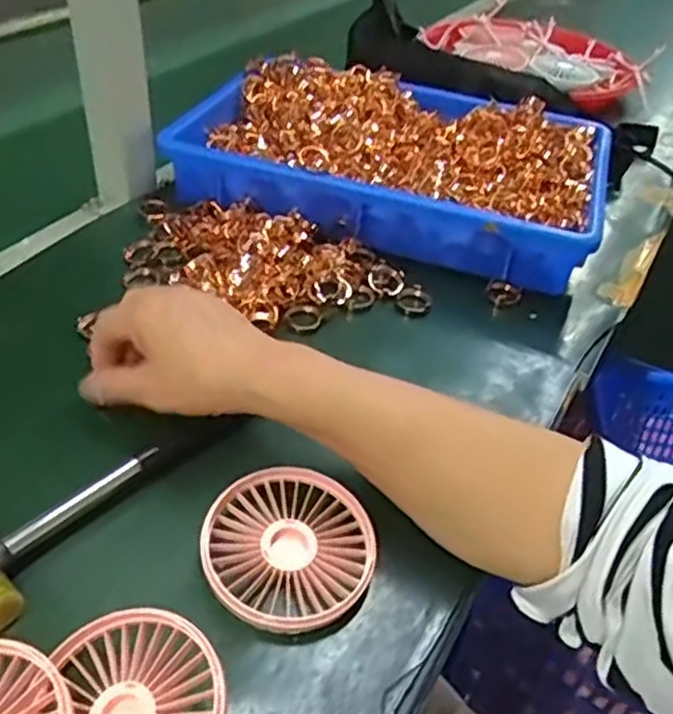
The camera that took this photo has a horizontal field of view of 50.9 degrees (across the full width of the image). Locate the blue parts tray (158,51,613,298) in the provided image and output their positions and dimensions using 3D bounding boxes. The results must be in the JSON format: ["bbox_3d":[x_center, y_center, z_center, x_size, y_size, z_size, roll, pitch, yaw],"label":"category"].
[{"bbox_3d":[0.057,-0.181,0.639,0.345,0.065,0.234,16,42,12],"label":"blue parts tray"}]

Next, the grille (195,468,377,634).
[{"bbox_3d":[-0.026,0.099,0.370,0.085,0.018,0.086,3,43,-3],"label":"grille"}]

